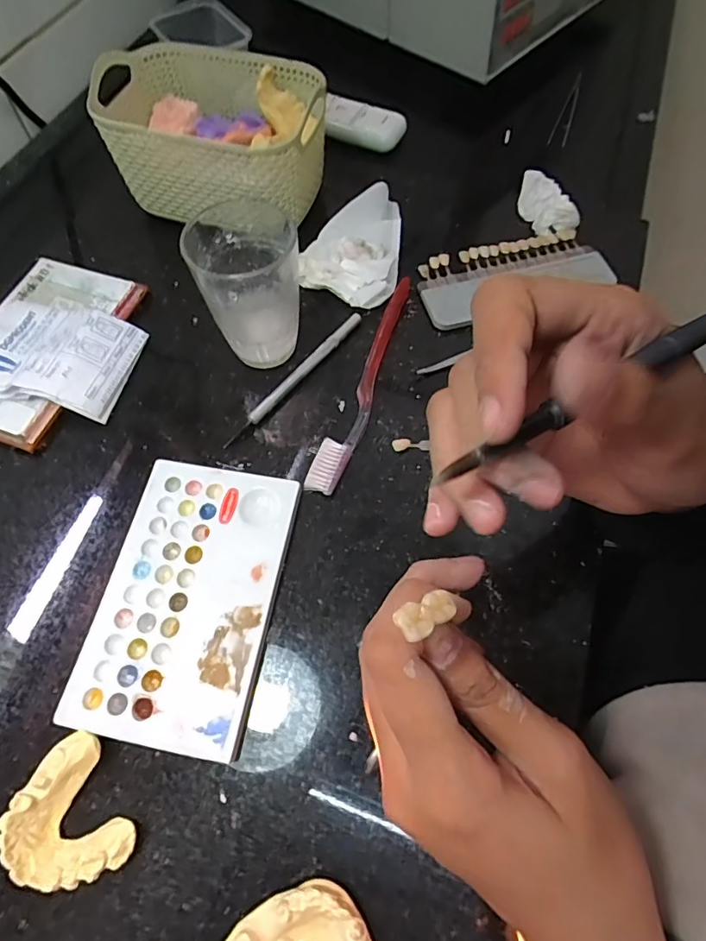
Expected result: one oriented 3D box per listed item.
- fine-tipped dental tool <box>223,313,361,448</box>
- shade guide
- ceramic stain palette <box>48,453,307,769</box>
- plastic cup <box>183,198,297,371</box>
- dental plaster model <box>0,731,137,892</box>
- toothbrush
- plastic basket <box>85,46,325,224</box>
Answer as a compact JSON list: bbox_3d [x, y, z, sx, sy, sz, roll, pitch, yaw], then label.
[{"bbox_3d":[-0.039,-0.066,0.357,0.008,0.008,0.137,36,70,16],"label":"fine-tipped dental tool"},{"bbox_3d":[0.125,-0.157,0.397,0.152,0.011,0.063,-18,66,-8],"label":"shade guide"},{"bbox_3d":[-0.093,0.069,0.289,0.096,0.013,0.152,9,65,4],"label":"ceramic stain palette"},{"bbox_3d":[-0.068,-0.122,0.340,0.065,0.087,0.069,0,65,0],"label":"plastic cup"},{"bbox_3d":[-0.135,0.162,0.238,0.047,0.020,0.059,-30,68,-13],"label":"dental plaster model"},{"bbox_3d":[0.012,-0.064,0.353,0.021,0.012,0.182,20,67,9],"label":"toothbrush"},{"bbox_3d":[-0.111,-0.272,0.414,0.175,0.073,0.122,17,66,8],"label":"plastic basket"}]

